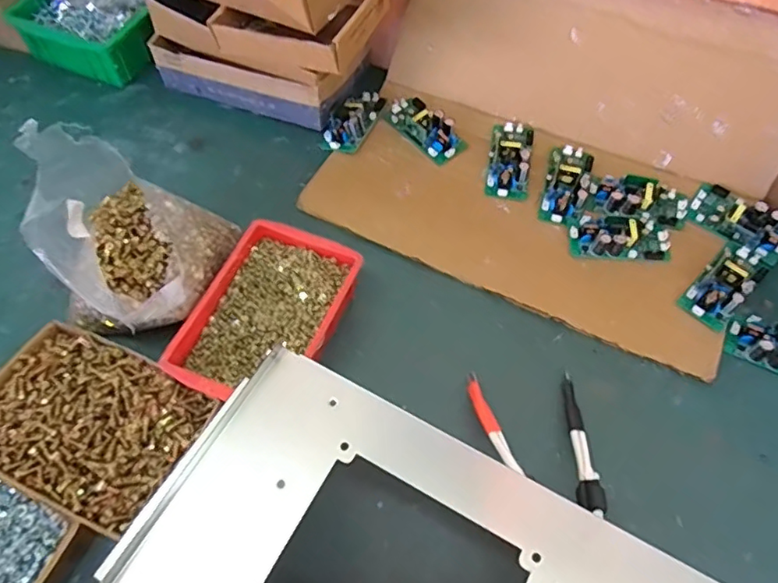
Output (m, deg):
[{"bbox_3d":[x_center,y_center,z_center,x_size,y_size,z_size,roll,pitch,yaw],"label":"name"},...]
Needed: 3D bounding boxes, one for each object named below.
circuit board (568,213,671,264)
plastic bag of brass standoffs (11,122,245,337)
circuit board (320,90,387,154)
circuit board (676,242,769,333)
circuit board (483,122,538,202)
[{"bbox_3d":[0.280,-0.065,0.681,0.118,0.028,0.056,7,59,3],"label":"circuit board"},{"bbox_3d":[-0.270,-0.053,0.583,0.170,0.161,0.176,11,59,6],"label":"plastic bag of brass standoffs"},{"bbox_3d":[-0.048,-0.242,0.773,0.056,0.028,0.121,23,61,12],"label":"circuit board"},{"bbox_3d":[0.389,-0.010,0.652,0.053,0.029,0.112,41,66,21],"label":"circuit board"},{"bbox_3d":[0.159,-0.175,0.743,0.055,0.034,0.113,10,59,5],"label":"circuit board"}]

